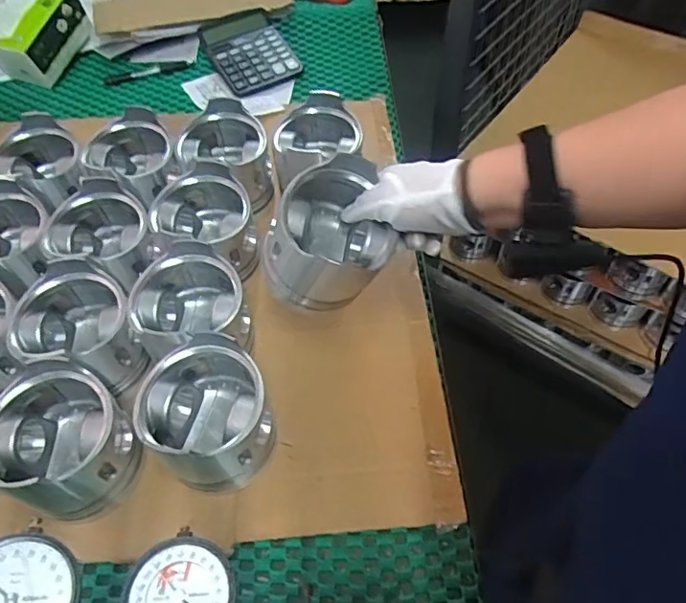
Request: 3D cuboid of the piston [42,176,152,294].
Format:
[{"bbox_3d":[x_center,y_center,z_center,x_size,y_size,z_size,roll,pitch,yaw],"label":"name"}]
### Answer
[{"bbox_3d":[-0.251,-0.063,0.571,0.106,0.079,0.103,32,62,22],"label":"piston"}]

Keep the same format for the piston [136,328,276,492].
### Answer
[{"bbox_3d":[-0.113,0.100,0.469,0.101,0.102,0.109,-1,55,2],"label":"piston"}]

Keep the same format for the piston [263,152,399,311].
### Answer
[{"bbox_3d":[-0.008,-0.056,0.470,0.094,0.083,0.112,24,61,12],"label":"piston"}]

